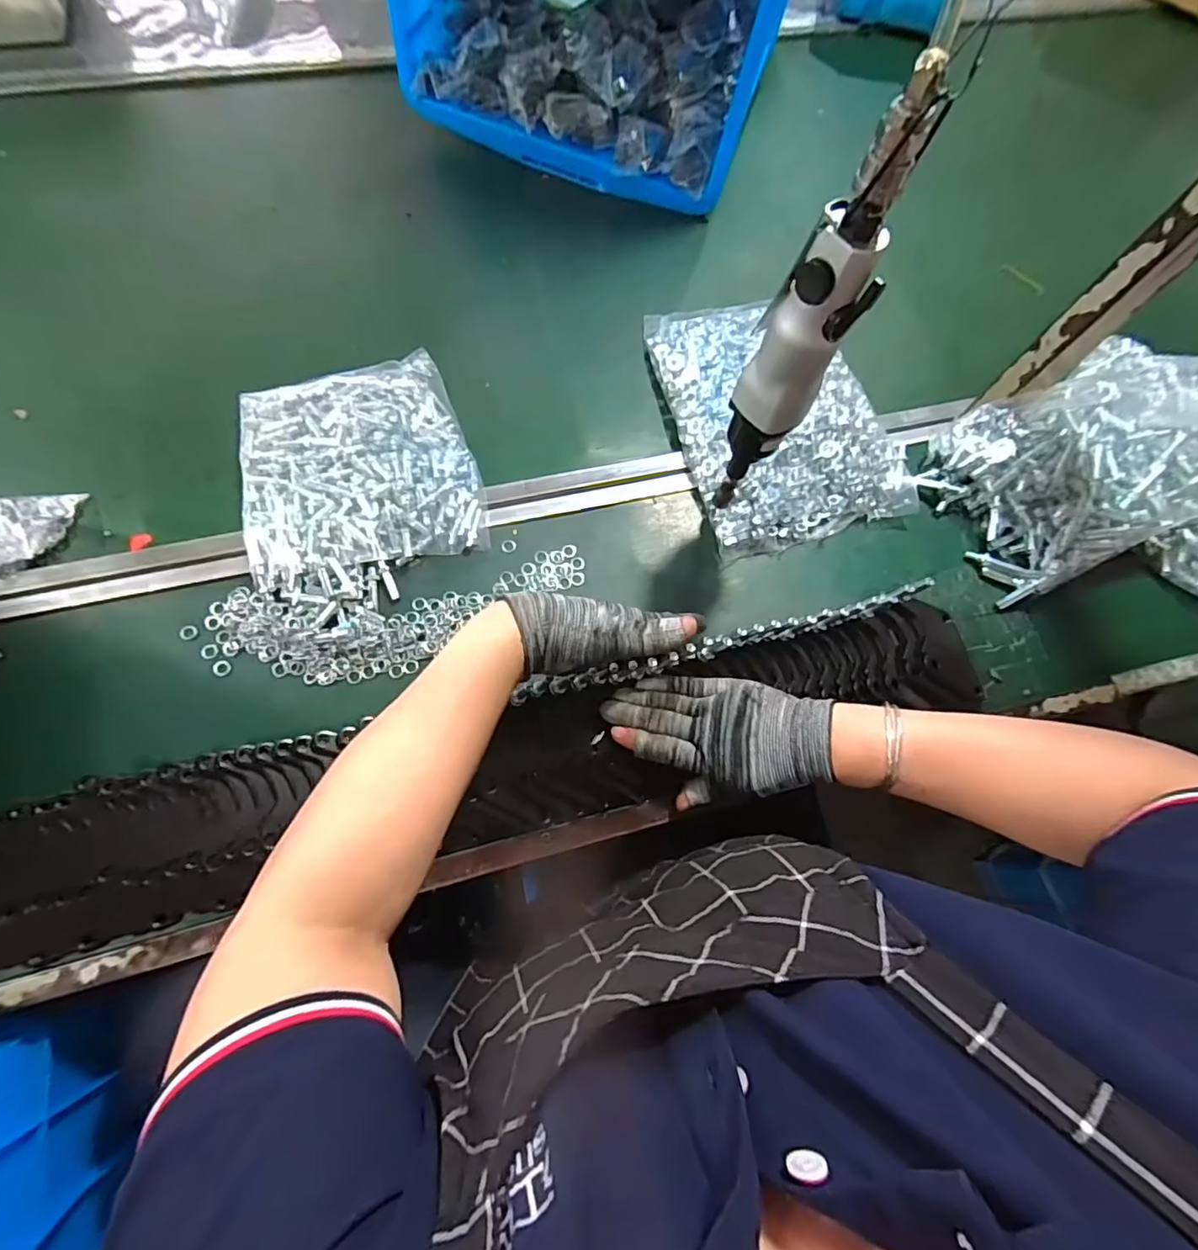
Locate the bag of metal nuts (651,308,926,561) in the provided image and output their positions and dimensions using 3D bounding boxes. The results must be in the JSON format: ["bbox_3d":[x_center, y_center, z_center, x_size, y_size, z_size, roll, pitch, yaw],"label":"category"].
[{"bbox_3d":[0.172,-0.214,0.563,0.202,0.045,0.272,-14,74,-9],"label":"bag of metal nuts"}]

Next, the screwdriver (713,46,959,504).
[{"bbox_3d":[0.126,-0.171,0.377,0.054,0.284,0.047,15,72,1],"label":"screwdriver"}]

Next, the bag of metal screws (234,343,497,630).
[{"bbox_3d":[-0.211,-0.126,0.513,0.193,0.034,0.215,-18,74,-10],"label":"bag of metal screws"}]

